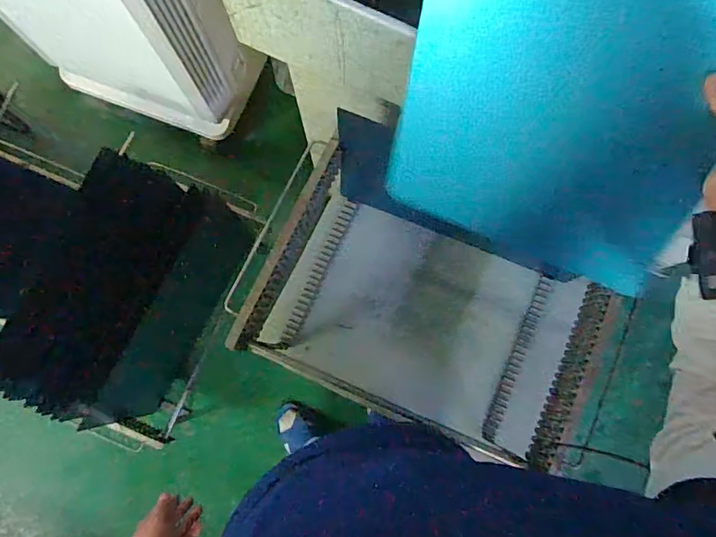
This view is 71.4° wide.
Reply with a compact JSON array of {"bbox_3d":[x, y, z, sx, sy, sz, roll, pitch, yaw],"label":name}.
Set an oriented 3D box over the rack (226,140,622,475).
[{"bbox_3d":[0.120,0.090,0.967,0.590,0.298,0.370,22,80,4],"label":"rack"}]

